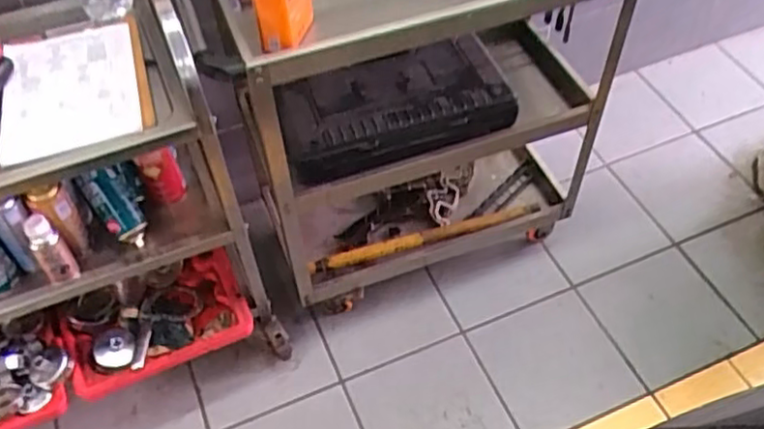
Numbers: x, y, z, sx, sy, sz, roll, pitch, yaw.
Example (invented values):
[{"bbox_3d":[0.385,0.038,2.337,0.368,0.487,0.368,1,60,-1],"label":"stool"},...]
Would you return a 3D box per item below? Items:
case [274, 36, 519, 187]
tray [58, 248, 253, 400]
[{"bbox_3d":[0.026,-0.229,1.383,0.456,0.156,0.258,-15,52,-9],"label":"case"},{"bbox_3d":[-0.469,0.214,1.438,0.359,0.072,0.237,-22,54,-14],"label":"tray"}]

